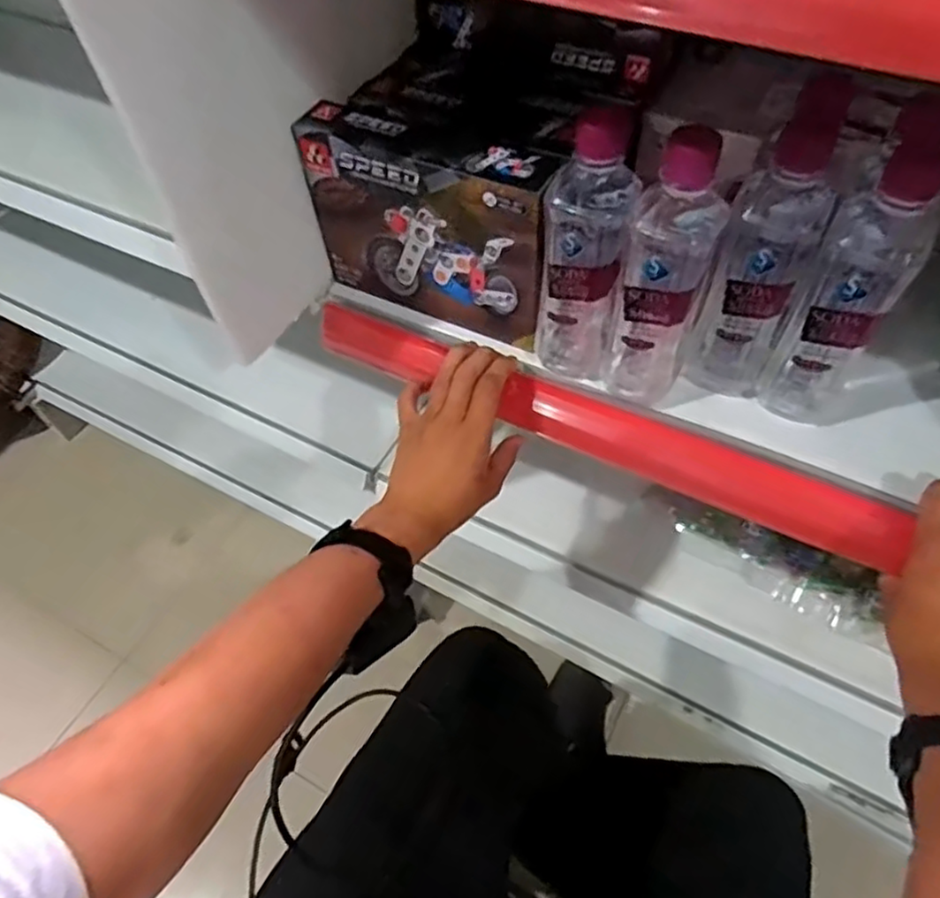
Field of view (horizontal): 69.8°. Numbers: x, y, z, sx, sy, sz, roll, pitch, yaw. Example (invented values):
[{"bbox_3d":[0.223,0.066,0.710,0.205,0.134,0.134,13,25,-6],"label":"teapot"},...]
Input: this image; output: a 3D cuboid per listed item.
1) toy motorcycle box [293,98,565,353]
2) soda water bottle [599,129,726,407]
[{"bbox_3d":[-0.029,-0.177,0.536,0.203,0.147,0.050,23,59,18],"label":"toy motorcycle box"},{"bbox_3d":[0.129,-0.111,0.453,0.051,0.195,0.048,17,58,15],"label":"soda water bottle"}]

